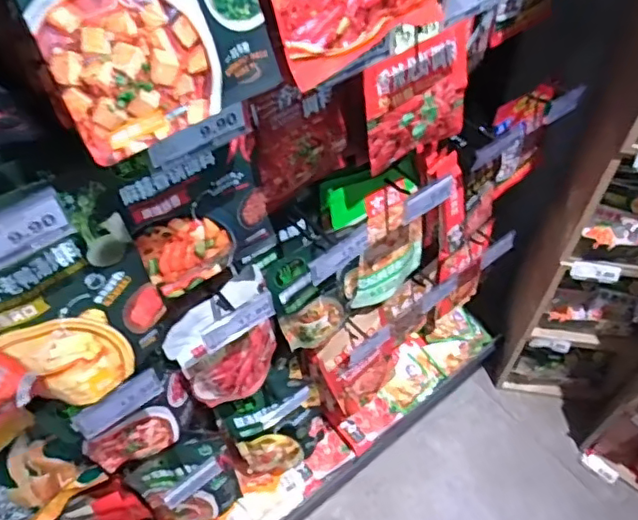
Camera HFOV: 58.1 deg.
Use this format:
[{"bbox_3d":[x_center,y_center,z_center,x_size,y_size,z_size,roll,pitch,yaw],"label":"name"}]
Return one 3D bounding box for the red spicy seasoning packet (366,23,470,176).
[{"bbox_3d":[0.134,-0.213,0.772,0.159,0.151,0.038,-29,56,-18],"label":"red spicy seasoning packet"}]

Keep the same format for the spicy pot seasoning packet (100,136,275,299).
[{"bbox_3d":[-0.131,-0.050,0.642,0.156,0.189,0.030,-28,56,-18],"label":"spicy pot seasoning packet"}]

